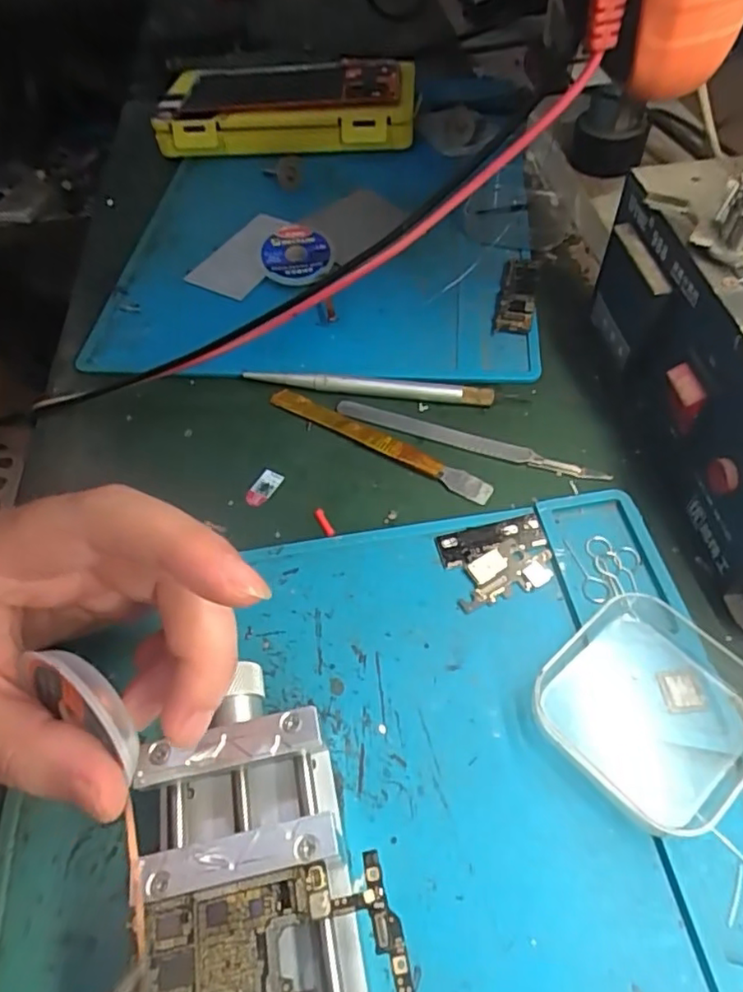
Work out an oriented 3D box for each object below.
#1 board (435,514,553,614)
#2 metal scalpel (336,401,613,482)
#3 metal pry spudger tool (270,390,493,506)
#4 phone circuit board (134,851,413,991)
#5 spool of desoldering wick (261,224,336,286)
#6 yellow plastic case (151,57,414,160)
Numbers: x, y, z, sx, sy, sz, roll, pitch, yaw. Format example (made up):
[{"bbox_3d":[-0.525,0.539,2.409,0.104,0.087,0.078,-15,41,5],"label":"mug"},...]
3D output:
[{"bbox_3d":[0.052,0.025,0.247,0.043,0.004,0.033,-15,54,-6],"label":"board"},{"bbox_3d":[0.045,-0.027,0.287,0.128,0.006,0.011,16,57,16],"label":"metal scalpel"},{"bbox_3d":[0.002,-0.027,0.289,0.120,0.004,0.011,27,60,22],"label":"metal pry spudger tool"},{"bbox_3d":[-0.025,0.121,0.151,0.068,0.004,0.047,-11,55,-4],"label":"phone circuit board"},{"bbox_3d":[-0.046,-0.143,0.360,0.037,0.014,0.047,-35,58,-20],"label":"spool of desoldering wick"},{"bbox_3d":[-0.064,-0.302,0.467,0.194,0.035,0.104,3,54,7],"label":"yellow plastic case"}]

